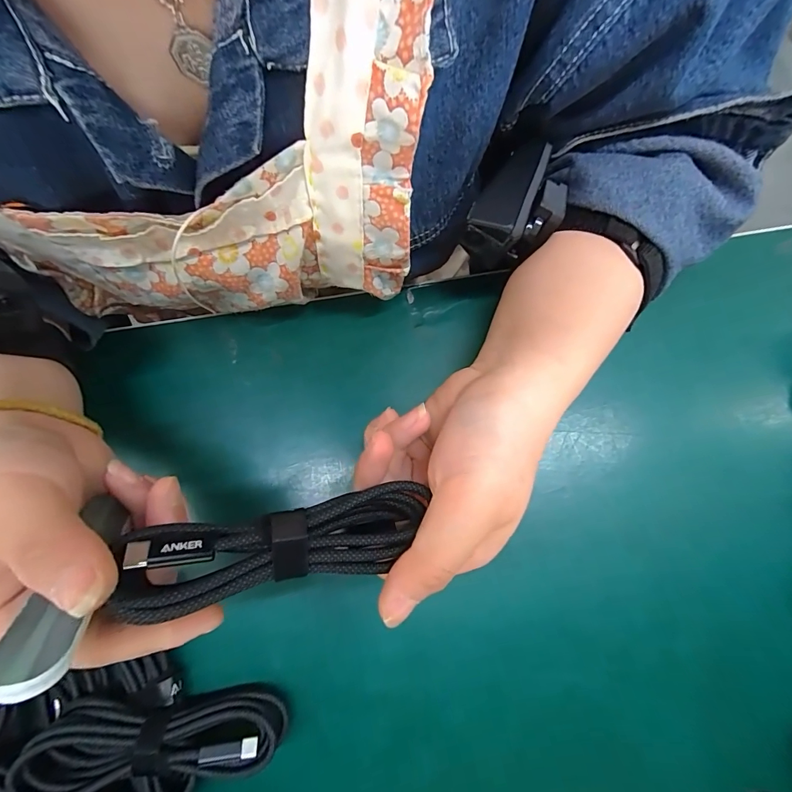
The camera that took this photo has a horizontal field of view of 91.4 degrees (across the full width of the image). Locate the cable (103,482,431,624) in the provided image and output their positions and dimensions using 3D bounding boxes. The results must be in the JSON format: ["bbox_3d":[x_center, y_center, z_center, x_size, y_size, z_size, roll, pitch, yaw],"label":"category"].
[{"bbox_3d":[-0.038,0.054,0.139,0.102,0.014,0.028,-7,75,-18],"label":"cable"}]

